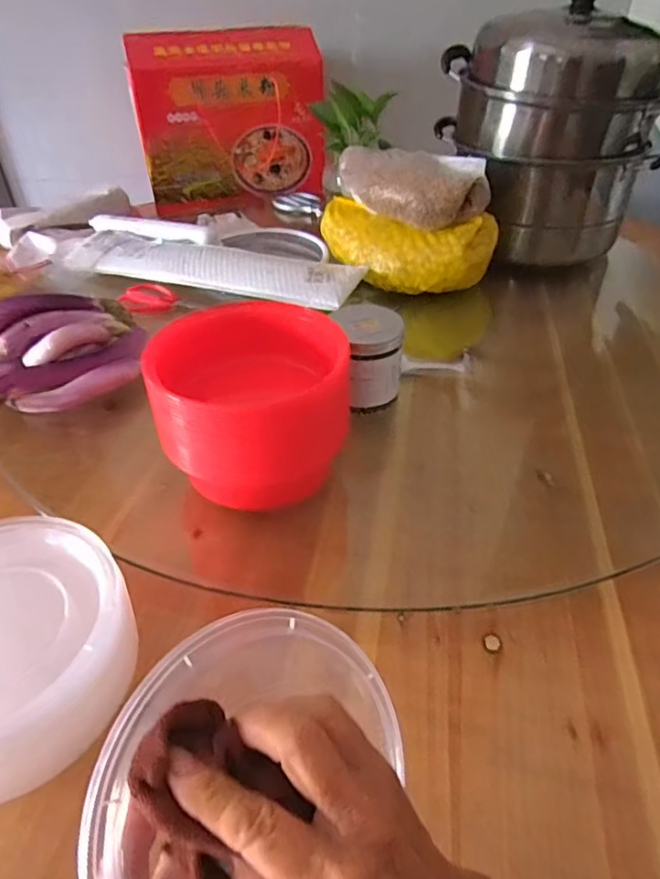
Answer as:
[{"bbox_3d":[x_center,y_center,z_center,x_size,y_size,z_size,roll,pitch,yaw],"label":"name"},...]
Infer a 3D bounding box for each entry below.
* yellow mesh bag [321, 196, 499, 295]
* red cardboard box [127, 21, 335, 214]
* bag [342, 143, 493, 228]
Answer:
[{"bbox_3d":[0.103,-0.287,0.831,0.264,0.086,0.106,15,45,16],"label":"yellow mesh bag"},{"bbox_3d":[-0.202,-0.657,1.175,0.376,0.301,0.102,-8,40,-8],"label":"red cardboard box"},{"bbox_3d":[0.094,-0.365,0.800,0.094,0.069,0.258,-31,48,-31],"label":"bag"}]

